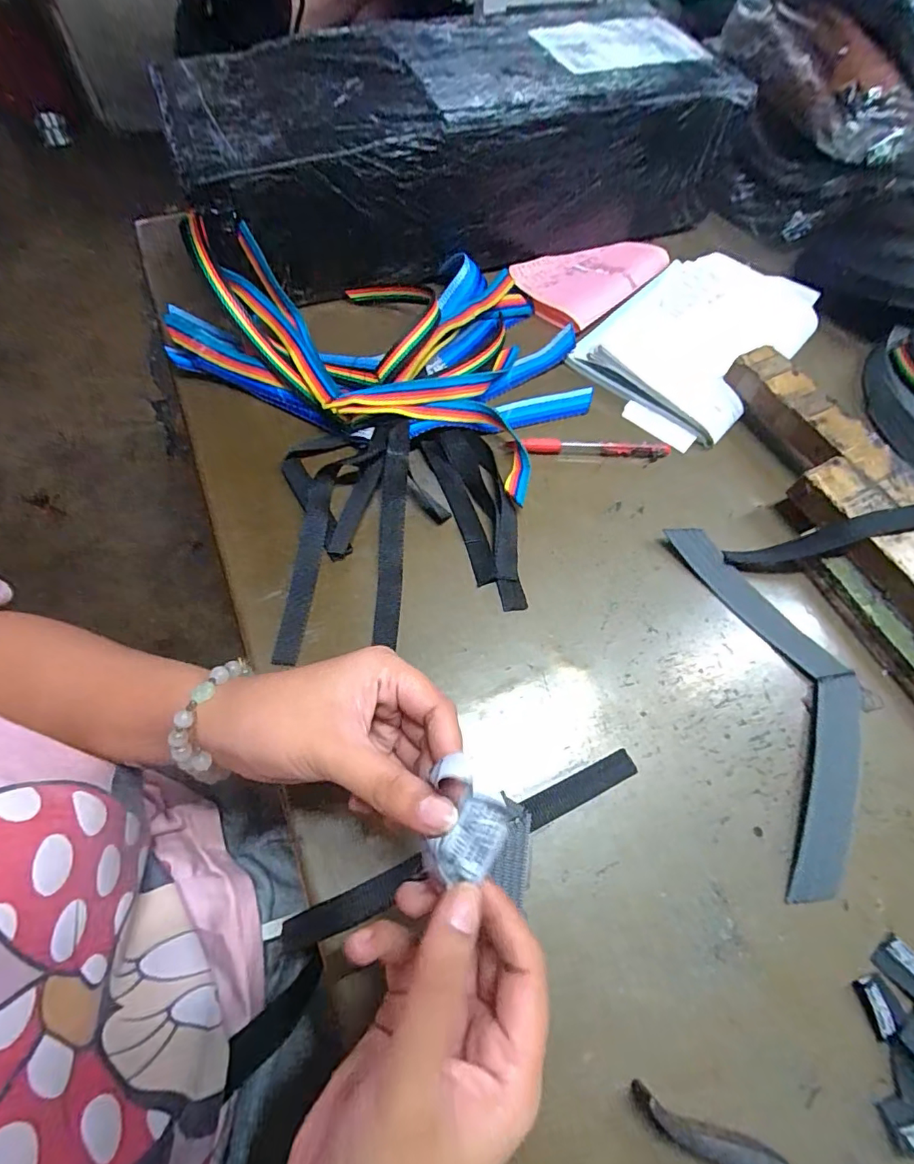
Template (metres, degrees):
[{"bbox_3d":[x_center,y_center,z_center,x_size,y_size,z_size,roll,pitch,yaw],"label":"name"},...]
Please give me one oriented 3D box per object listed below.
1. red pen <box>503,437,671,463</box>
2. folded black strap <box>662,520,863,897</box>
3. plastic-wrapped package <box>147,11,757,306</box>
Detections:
[{"bbox_3d":[0.106,-0.108,0.403,0.131,0.010,0.014,0,62,-2],"label":"red pen"},{"bbox_3d":[0.211,0.065,0.319,0.087,0.012,0.227,-5,63,-5],"label":"folded black strap"},{"bbox_3d":[0.007,-0.407,0.474,0.485,0.119,0.205,-14,64,-9],"label":"plastic-wrapped package"}]

